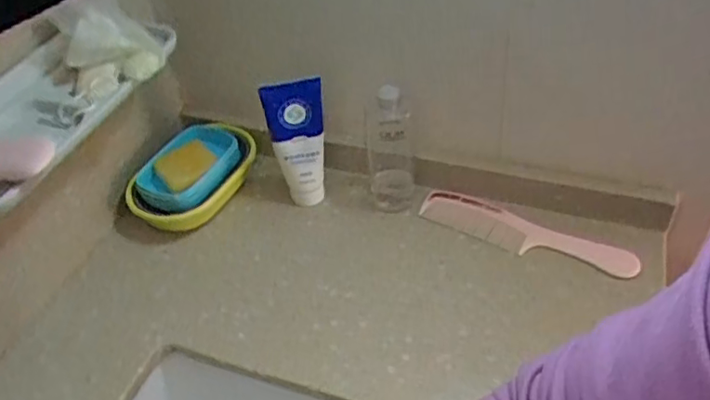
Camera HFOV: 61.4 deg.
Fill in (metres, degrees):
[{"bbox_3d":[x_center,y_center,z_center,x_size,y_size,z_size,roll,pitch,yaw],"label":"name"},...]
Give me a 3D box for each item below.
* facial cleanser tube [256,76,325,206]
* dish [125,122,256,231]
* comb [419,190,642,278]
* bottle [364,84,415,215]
[{"bbox_3d":[-0.057,-0.058,0.624,0.057,0.150,0.032,-11,44,-5],"label":"facial cleanser tube"},{"bbox_3d":[-0.181,-0.025,0.679,0.109,0.045,0.156,19,49,24],"label":"dish"},{"bbox_3d":[0.171,0.033,0.608,0.216,0.007,0.048,20,50,25],"label":"comb"},{"bbox_3d":[0.036,-0.056,0.617,0.048,0.146,0.057,-4,44,3],"label":"bottle"}]

